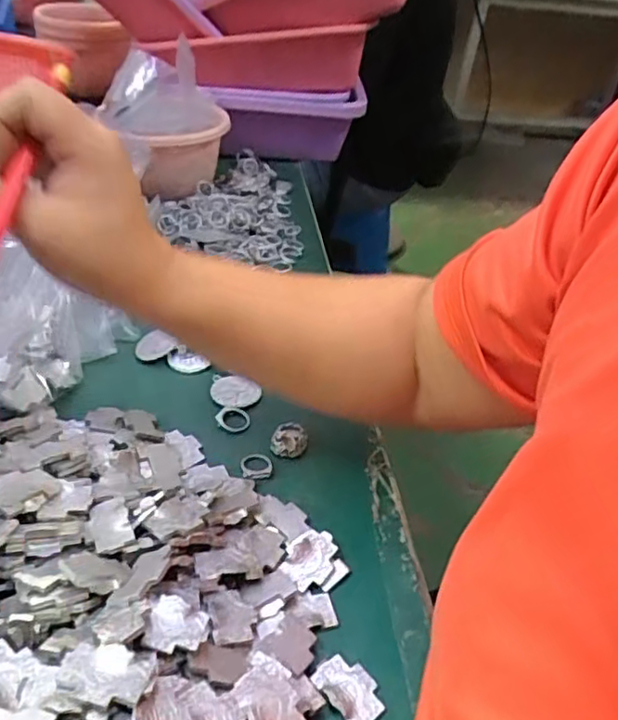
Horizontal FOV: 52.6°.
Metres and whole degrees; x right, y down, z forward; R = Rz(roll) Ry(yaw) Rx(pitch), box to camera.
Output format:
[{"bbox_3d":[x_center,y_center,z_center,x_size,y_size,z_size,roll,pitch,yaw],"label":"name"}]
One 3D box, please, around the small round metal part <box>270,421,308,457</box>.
[{"bbox_3d":[-0.013,0.057,0.442,0.024,0.010,0.026,3,38,-3],"label":"small round metal part"}]

